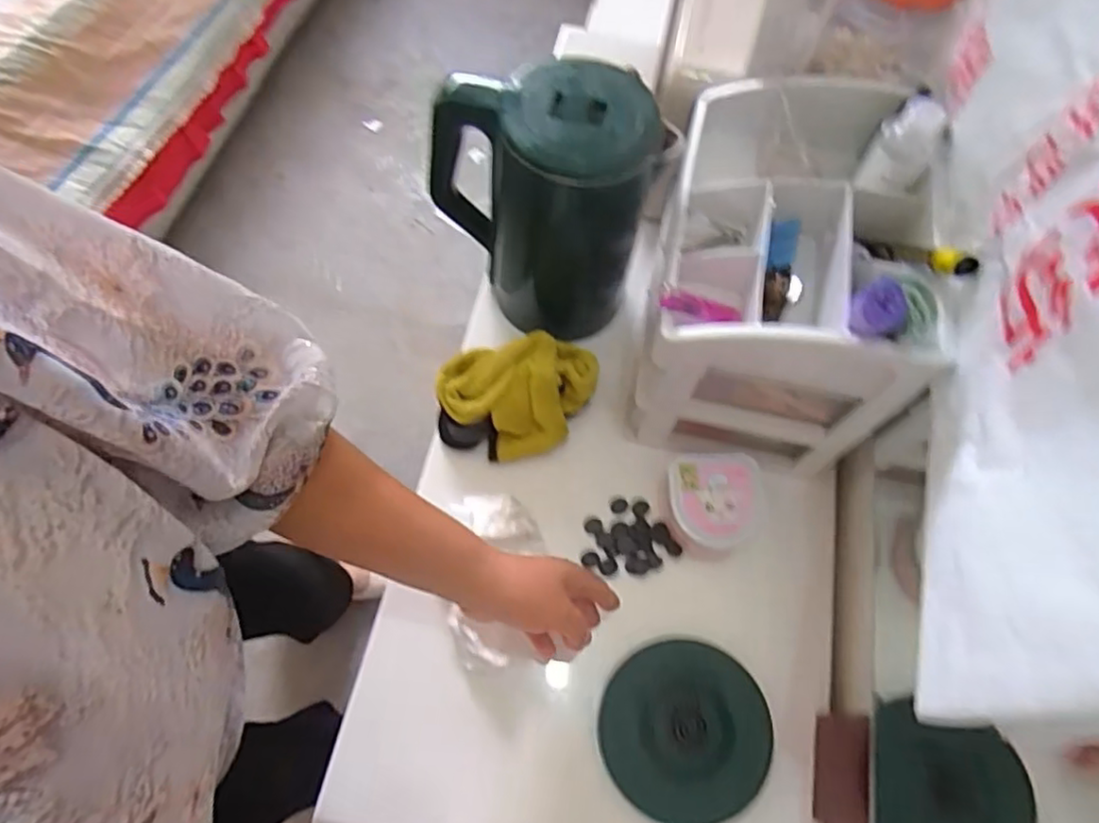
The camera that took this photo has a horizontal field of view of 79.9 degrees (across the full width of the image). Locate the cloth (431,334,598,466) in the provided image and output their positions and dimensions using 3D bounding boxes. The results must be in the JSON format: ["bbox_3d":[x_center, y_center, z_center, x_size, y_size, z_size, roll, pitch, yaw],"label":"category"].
[{"bbox_3d":[-0.031,-0.016,0.634,0.152,0.064,0.104,-8,66,-7],"label":"cloth"}]

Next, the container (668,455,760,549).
[{"bbox_3d":[0.153,0.086,0.606,0.093,0.056,0.084,-3,65,-5],"label":"container"}]

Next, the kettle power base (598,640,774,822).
[{"bbox_3d":[0.114,0.265,0.545,0.137,0.022,0.132,1,65,-3],"label":"kettle power base"}]

